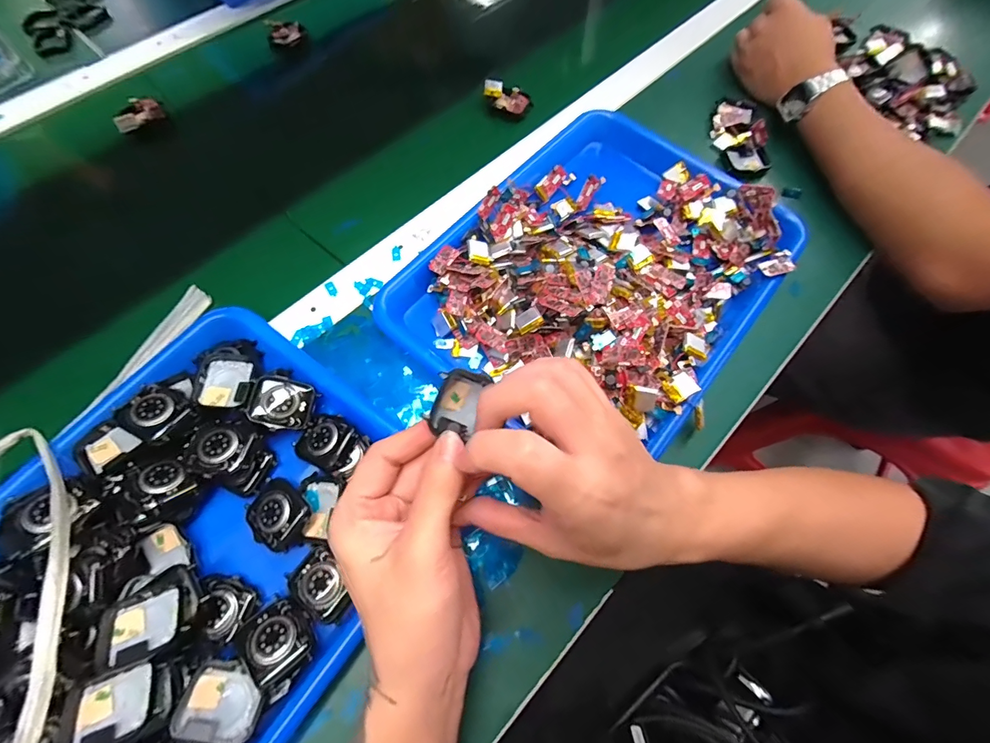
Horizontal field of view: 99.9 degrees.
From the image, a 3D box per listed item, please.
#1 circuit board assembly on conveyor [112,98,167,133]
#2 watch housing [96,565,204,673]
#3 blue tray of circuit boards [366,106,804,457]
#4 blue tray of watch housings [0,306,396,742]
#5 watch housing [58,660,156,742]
[{"bbox_3d":[-0.389,-0.280,0.454,0.026,0.019,0.051,38,71,13],"label":"circuit board assembly on conveyor"},{"bbox_3d":[-0.204,0.145,0.248,0.051,0.009,0.039,-28,63,-16],"label":"watch housing"},{"bbox_3d":[0.095,-0.089,0.356,0.246,0.052,0.314,39,72,13],"label":"blue tray of circuit boards"},{"bbox_3d":[-0.210,0.133,0.260,0.247,0.041,0.326,36,71,12],"label":"blue tray of watch housings"},{"bbox_3d":[-0.211,0.184,0.227,0.046,0.007,0.033,-19,70,-9],"label":"watch housing"}]

